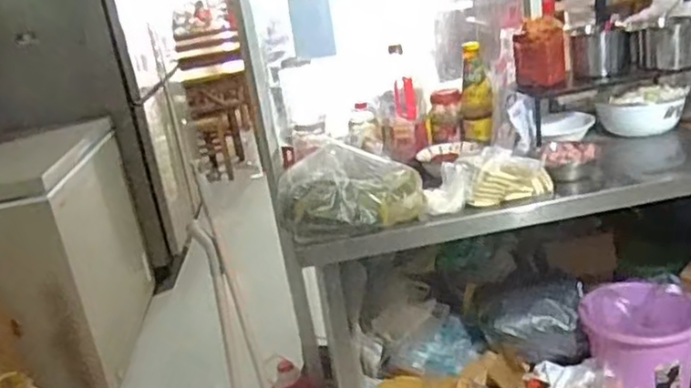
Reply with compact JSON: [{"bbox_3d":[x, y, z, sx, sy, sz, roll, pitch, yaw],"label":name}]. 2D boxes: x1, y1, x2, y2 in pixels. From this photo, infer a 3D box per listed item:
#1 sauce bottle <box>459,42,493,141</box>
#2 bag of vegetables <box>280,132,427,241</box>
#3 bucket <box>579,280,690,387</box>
[{"bbox_3d":[0.282,-0.213,1.513,0.074,0.209,0.061,-2,19,17],"label":"sauce bottle"},{"bbox_3d":[0.007,-0.010,1.302,0.271,0.142,0.097,-7,18,1],"label":"bag of vegetables"},{"bbox_3d":[0.714,0.354,1.669,0.256,0.262,0.280,-7,18,2],"label":"bucket"}]

